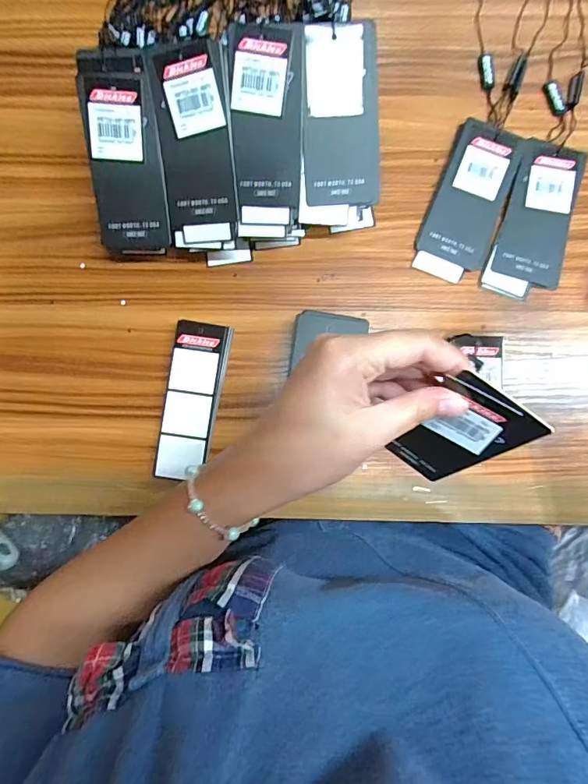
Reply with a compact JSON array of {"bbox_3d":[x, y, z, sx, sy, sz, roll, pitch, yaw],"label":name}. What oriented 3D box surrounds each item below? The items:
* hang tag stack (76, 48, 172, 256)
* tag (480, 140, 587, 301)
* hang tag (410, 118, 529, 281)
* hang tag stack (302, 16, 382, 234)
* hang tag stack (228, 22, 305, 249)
[{"bbox_3d":[-0.116,-0.165,0.315,0.049,0.023,0.126,-2,111,0],"label":"hang tag stack"},{"bbox_3d":[0.188,-0.133,0.342,0.054,0.010,0.121,15,86,2],"label":"tag"},{"bbox_3d":[0.136,-0.149,0.345,0.055,0.014,0.121,20,86,2],"label":"hang tag"},{"bbox_3d":[0.033,-0.182,0.314,0.056,0.028,0.126,-2,116,0],"label":"hang tag stack"},{"bbox_3d":[-0.018,-0.174,0.313,0.047,0.028,0.136,0,115,1],"label":"hang tag stack"}]

